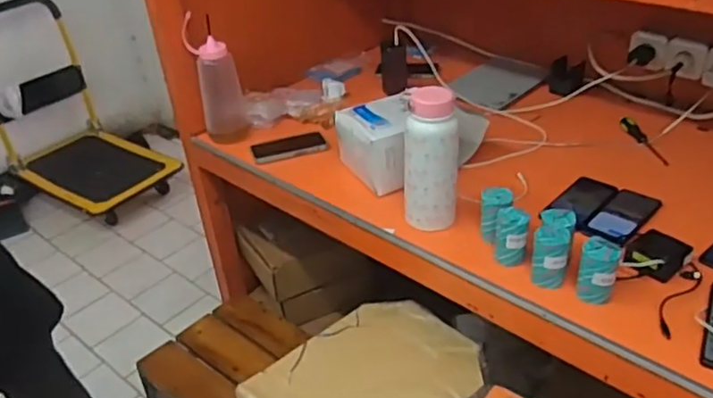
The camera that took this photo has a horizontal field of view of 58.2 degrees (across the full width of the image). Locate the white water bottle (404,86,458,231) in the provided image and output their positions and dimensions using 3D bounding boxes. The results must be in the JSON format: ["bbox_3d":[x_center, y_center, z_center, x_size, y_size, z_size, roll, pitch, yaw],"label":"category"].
[{"bbox_3d":[0.124,-0.060,1.057,0.094,0.228,0.069,-1,33,6],"label":"white water bottle"}]

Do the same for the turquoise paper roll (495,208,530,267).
[{"bbox_3d":[0.241,0.058,0.999,0.050,0.084,0.040,5,34,15],"label":"turquoise paper roll"}]

